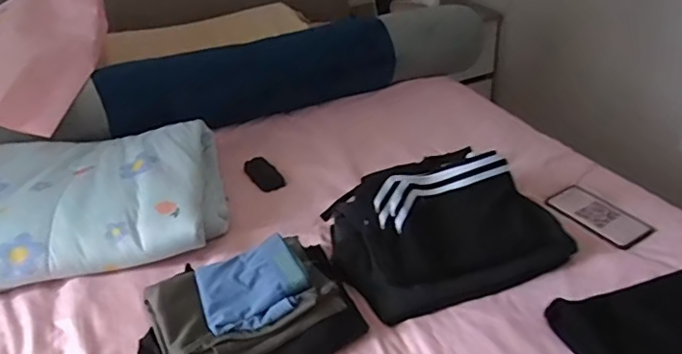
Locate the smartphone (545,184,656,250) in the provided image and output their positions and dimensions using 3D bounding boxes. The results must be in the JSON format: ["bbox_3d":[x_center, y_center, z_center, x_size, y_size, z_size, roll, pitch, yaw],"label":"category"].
[{"bbox_3d":[0.433,0.066,0.954,0.091,0.014,0.171,-22,36,-26],"label":"smartphone"}]

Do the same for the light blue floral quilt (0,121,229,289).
[{"bbox_3d":[-0.480,0.047,0.987,0.531,0.107,0.351,-10,33,-9],"label":"light blue floral quilt"}]

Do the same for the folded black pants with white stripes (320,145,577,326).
[{"bbox_3d":[0.151,0.058,0.877,0.331,0.124,0.254,-11,33,-11],"label":"folded black pants with white stripes"}]

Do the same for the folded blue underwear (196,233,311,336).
[{"bbox_3d":[-0.120,0.145,0.767,0.143,0.036,0.129,-15,34,-17],"label":"folded blue underwear"}]

